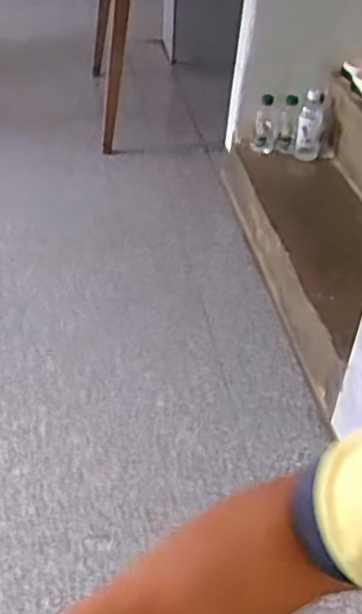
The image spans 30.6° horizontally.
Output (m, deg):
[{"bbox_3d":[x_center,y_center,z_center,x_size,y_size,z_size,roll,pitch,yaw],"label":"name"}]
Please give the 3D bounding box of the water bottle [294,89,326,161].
[{"bbox_3d":[0.350,-0.485,1.784,0.069,0.202,0.064,9,39,8],"label":"water bottle"}]

